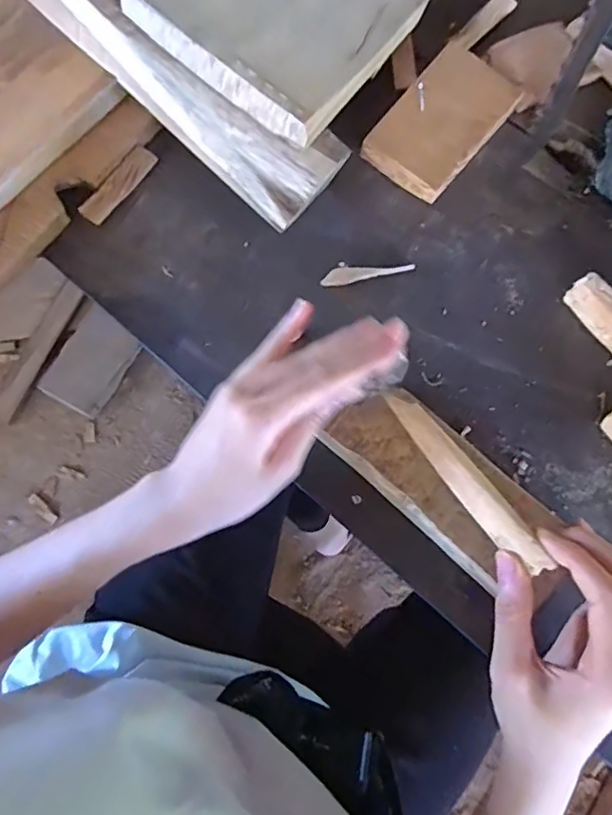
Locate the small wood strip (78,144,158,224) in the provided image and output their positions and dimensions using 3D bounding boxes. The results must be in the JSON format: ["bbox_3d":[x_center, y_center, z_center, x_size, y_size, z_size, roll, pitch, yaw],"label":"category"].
[{"bbox_3d":[-0.138,-0.164,0.416,0.019,0.004,0.070,38,75,-14],"label":"small wood strip"}]

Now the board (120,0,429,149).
[{"bbox_3d":[-0.013,-0.275,0.384,0.143,0.021,0.169,36,69,-5],"label":"board"}]

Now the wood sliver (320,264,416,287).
[{"bbox_3d":[0.044,-0.097,0.402,0.066,0.007,0.012,-14,75,-5],"label":"wood sliver"}]

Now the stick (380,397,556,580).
[{"bbox_3d":[0.088,0.040,0.318,0.016,0.009,0.123,-35,71,-10],"label":"stick"}]

